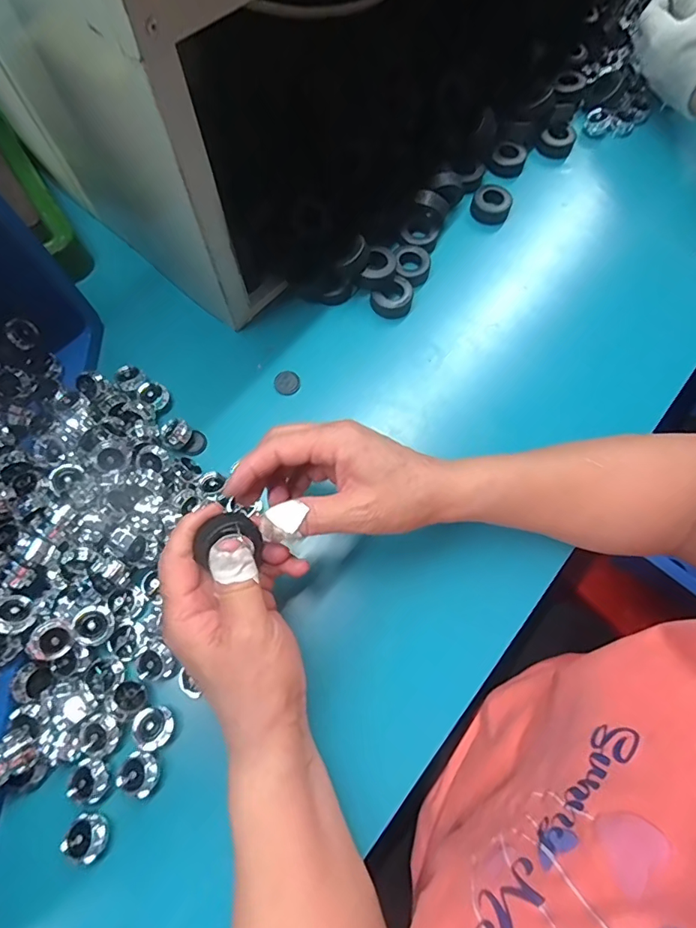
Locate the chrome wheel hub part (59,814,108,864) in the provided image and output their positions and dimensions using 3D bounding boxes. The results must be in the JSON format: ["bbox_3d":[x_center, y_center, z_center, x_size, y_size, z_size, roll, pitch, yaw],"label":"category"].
[{"bbox_3d":[-0.156,0.223,0.289,0.022,0.017,0.021,1,71,-2],"label":"chrome wheel hub part"}]

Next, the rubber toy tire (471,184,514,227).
[{"bbox_3d":[0.141,-0.257,0.471,0.038,0.013,0.038,1,71,-2],"label":"rubber toy tire"}]

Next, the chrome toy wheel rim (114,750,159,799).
[{"bbox_3d":[-0.129,0.193,0.299,0.024,0.015,0.021,36,74,10],"label":"chrome toy wheel rim"}]

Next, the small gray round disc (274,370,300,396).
[{"bbox_3d":[-0.051,-0.069,0.404,0.021,0.004,0.021,1,71,-2],"label":"small gray round disc"}]

